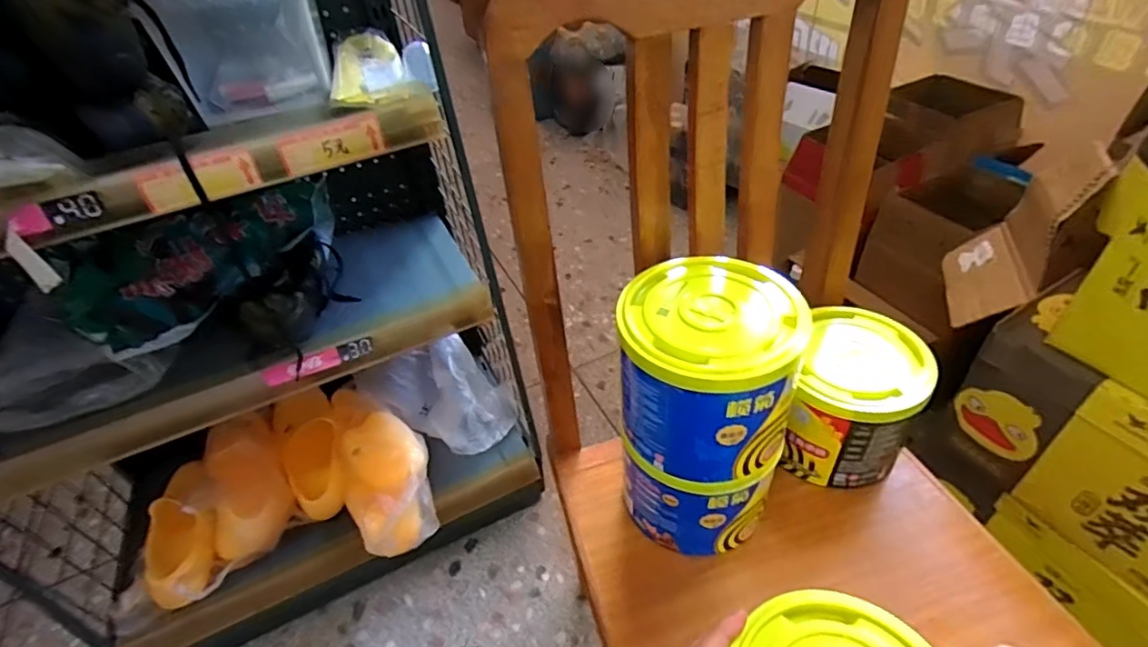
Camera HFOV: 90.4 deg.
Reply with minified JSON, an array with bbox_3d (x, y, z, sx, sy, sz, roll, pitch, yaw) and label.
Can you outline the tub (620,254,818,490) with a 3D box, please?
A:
[{"bbox_3d":[0.102,0.034,0.441,0.128,0.116,0.121,-3,42,3],"label":"tub"}]

